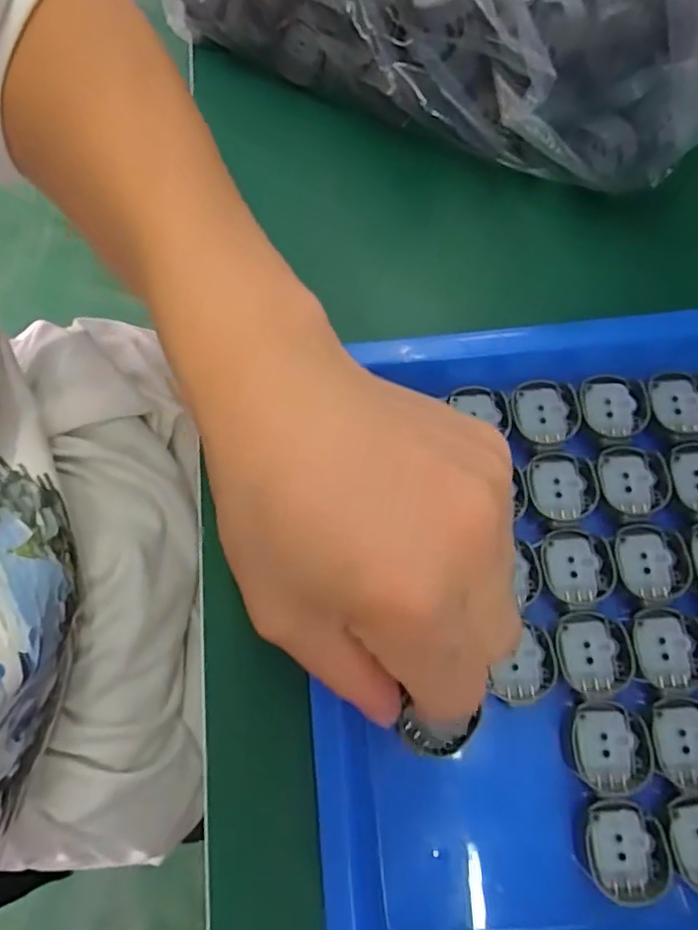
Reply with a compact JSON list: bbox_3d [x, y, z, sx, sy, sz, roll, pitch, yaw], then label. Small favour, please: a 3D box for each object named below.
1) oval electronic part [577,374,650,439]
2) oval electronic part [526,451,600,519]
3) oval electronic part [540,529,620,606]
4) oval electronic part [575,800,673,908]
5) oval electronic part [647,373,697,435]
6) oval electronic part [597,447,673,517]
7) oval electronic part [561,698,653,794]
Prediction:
[{"bbox_3d":[0.103,-0.023,0.234,0.023,0.007,0.025,-5,74,0],"label":"oval electronic part"},{"bbox_3d":[0.080,0.007,0.226,0.024,0.008,0.025,6,74,4],"label":"oval electronic part"},{"bbox_3d":[0.083,0.037,0.218,0.024,0.009,0.026,-8,74,0],"label":"oval electronic part"},{"bbox_3d":[0.089,0.126,0.198,0.026,0.009,0.029,2,74,2],"label":"oval electronic part"},{"bbox_3d":[0.130,-0.024,0.234,0.022,0.008,0.024,-7,74,0],"label":"oval electronic part"},{"bbox_3d":[0.107,0.005,0.226,0.024,0.009,0.025,-6,74,0],"label":"oval electronic part"},{"bbox_3d":[0.088,0.096,0.207,0.025,0.014,0.028,-3,74,1],"label":"oval electronic part"}]

